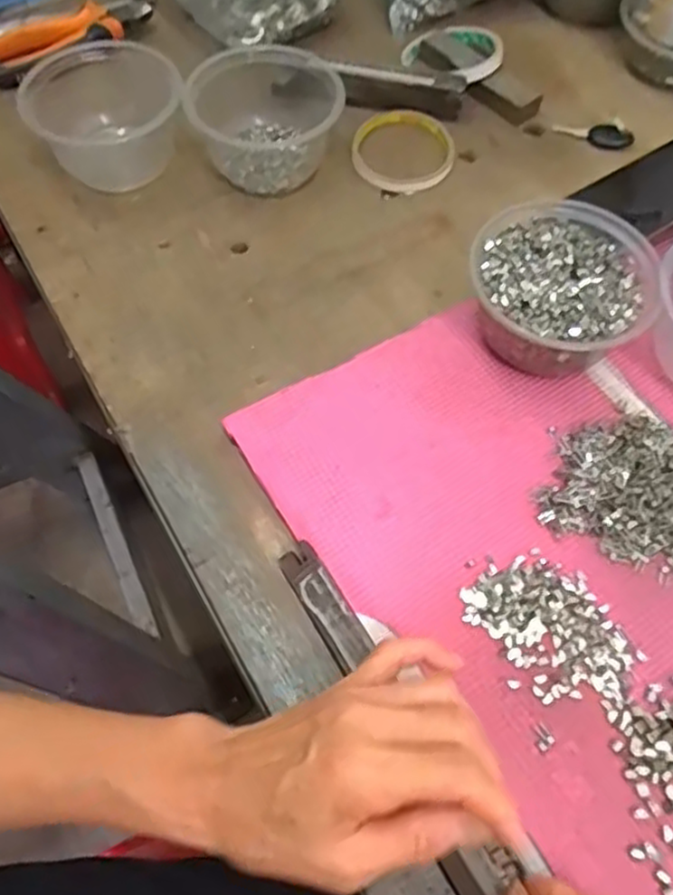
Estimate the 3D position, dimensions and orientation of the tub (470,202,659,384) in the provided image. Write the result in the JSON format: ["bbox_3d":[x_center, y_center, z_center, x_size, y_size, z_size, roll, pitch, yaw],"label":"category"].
[{"bbox_3d":[0.141,-0.097,0.468,0.109,0.067,0.112,0,61,-1],"label":"tub"}]

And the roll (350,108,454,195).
[{"bbox_3d":[0.056,-0.240,0.583,0.083,0.019,0.079,0,61,-1],"label":"roll"}]

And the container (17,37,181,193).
[{"bbox_3d":[-0.179,-0.258,0.555,0.110,0.055,0.127,-28,65,-15],"label":"container"}]

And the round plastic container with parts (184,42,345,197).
[{"bbox_3d":[-0.051,-0.266,0.564,0.113,0.058,0.127,5,61,2],"label":"round plastic container with parts"}]

